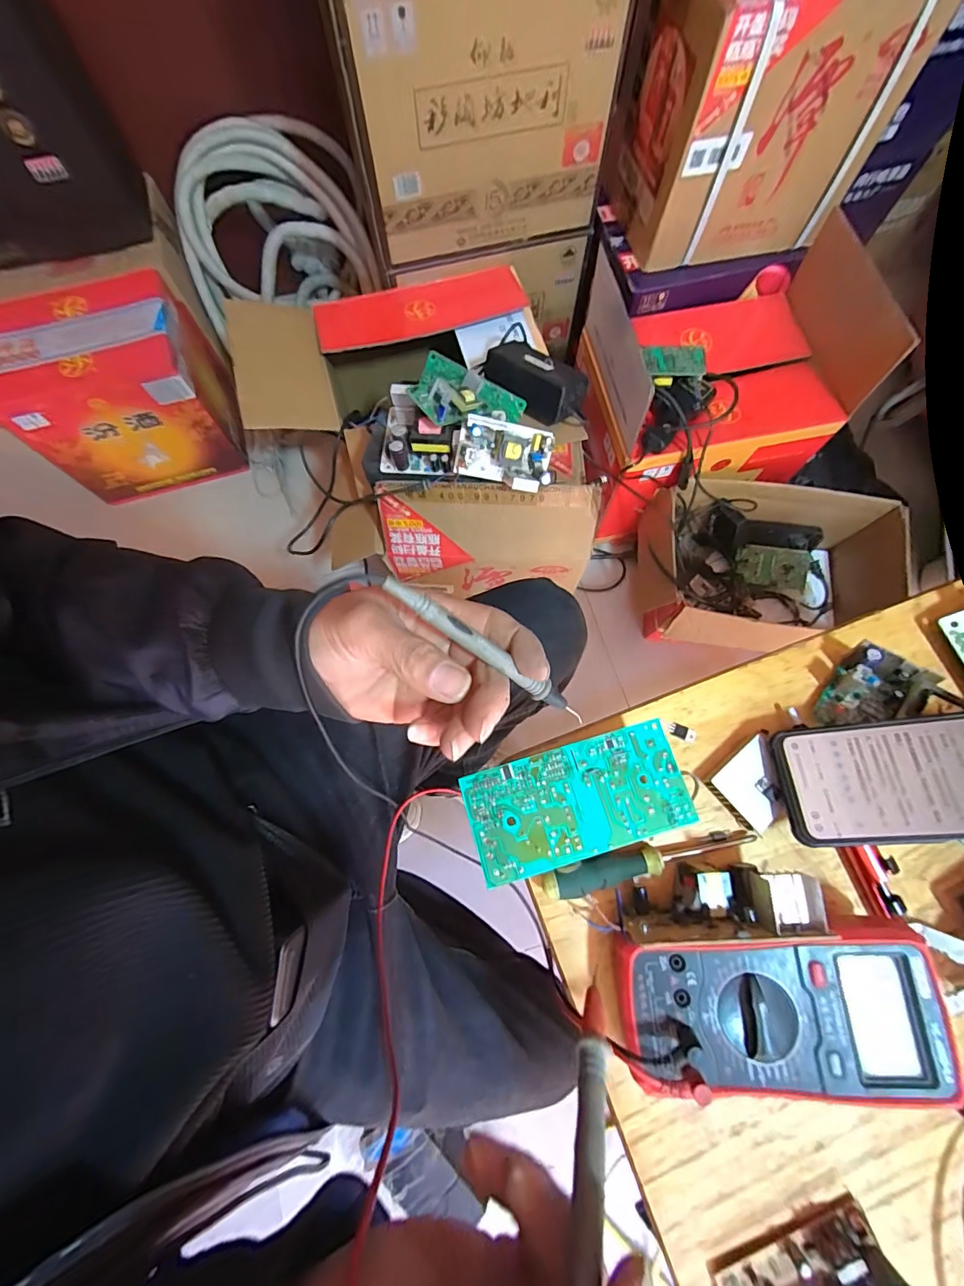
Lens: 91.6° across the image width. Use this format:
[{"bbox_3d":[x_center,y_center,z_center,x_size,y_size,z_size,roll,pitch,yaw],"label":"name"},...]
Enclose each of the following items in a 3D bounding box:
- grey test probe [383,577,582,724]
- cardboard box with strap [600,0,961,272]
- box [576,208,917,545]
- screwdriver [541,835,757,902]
[{"bbox_3d":[0.009,0.009,0.243,0.143,0.007,0.010,36,74,-29],"label":"grey test probe"},{"bbox_3d":[0.398,-0.799,0.693,0.322,0.289,0.231,-9,75,-2],"label":"cardboard box with strap"},{"bbox_3d":[0.400,-0.440,0.866,0.457,0.368,0.324,-8,75,-2],"label":"box"},{"bbox_3d":[0.118,0.157,0.330,0.153,0.018,0.025,-11,75,-2],"label":"screwdriver"}]

